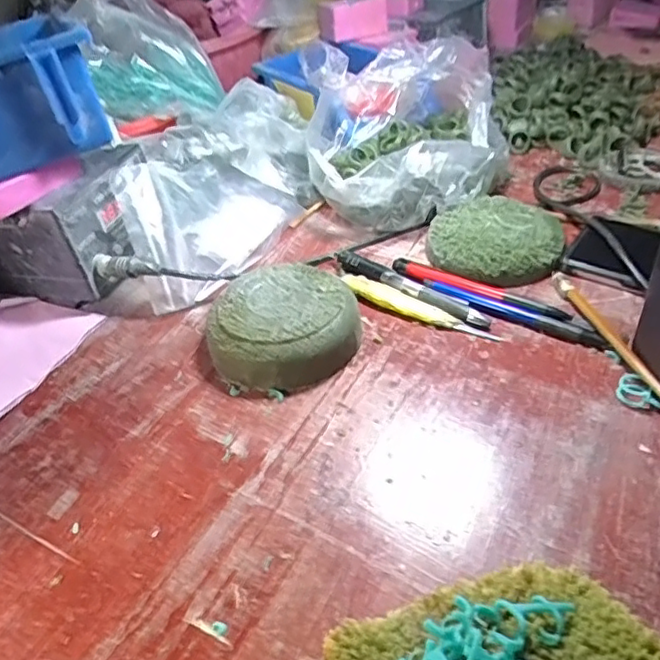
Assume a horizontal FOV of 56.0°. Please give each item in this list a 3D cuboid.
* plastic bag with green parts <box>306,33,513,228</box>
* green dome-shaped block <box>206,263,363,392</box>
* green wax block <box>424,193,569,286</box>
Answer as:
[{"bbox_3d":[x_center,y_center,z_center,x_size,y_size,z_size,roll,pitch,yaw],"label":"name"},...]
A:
[{"bbox_3d":[0.067,-0.189,0.580,0.187,0.106,0.209,-3,40,5],"label":"plastic bag with green parts"},{"bbox_3d":[-0.028,-0.005,0.435,0.097,0.037,0.104,15,44,24],"label":"green dome-shaped block"},{"bbox_3d":[0.132,-0.074,0.498,0.102,0.024,0.097,2,40,11],"label":"green wax block"}]

